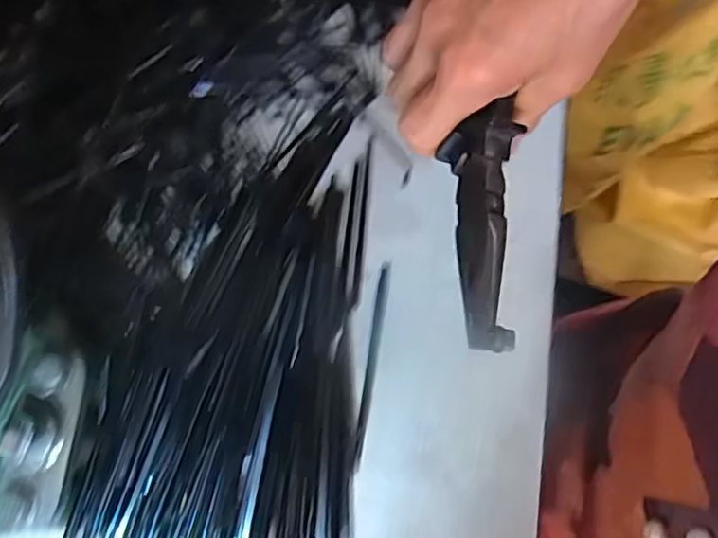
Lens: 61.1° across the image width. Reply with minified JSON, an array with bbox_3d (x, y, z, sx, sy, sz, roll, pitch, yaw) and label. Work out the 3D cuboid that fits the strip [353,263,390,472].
[{"bbox_3d":[0.006,0.047,0.308,0.006,0.004,0.102,7,74,7],"label":"strip"}]

